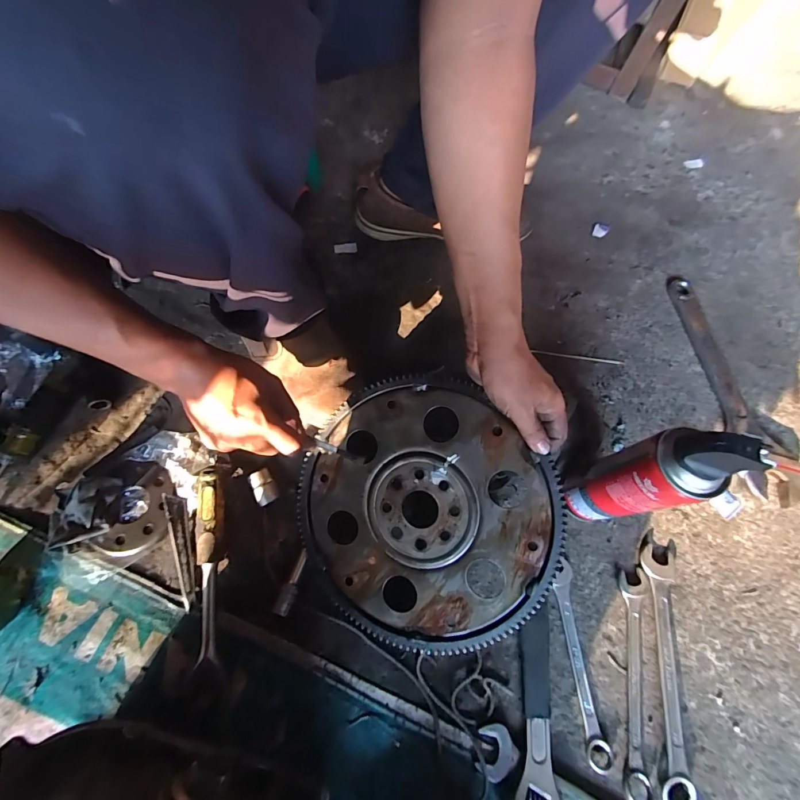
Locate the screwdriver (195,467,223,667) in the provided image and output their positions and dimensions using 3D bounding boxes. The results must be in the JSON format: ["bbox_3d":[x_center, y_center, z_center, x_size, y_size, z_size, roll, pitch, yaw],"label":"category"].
[{"bbox_3d":[-0.214,0.178,0.425,0.031,0.036,0.198,-7,71,-8],"label":"screwdriver"}]

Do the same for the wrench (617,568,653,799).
[{"bbox_3d":[0.263,0.309,0.425,0.033,0.011,0.219,12,70,-1],"label":"wrench"}]

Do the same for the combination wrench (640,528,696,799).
[{"bbox_3d":[0.301,0.292,0.432,0.044,0.011,0.266,13,70,-1],"label":"combination wrench"}]

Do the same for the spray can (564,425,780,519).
[{"bbox_3d":[0.236,0.084,0.388,0.055,0.243,0.060,2,70,-5],"label":"spray can"}]

